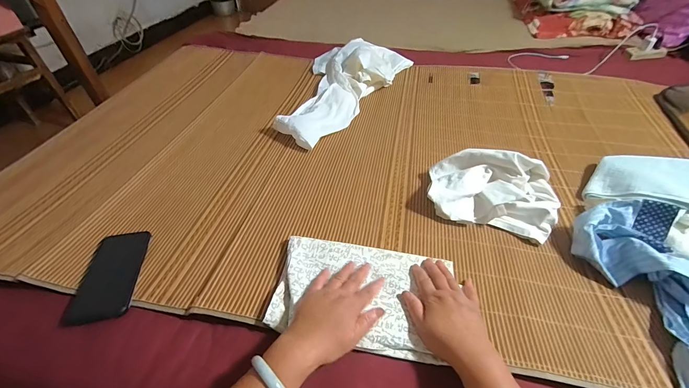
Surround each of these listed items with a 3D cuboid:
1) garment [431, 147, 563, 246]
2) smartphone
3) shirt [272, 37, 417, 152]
[{"bbox_3d":[0.295,-0.012,0.610,0.235,0.098,0.145,12,46,13],"label":"garment"},{"bbox_3d":[-0.380,0.128,0.502,0.093,0.011,0.158,-7,44,-7],"label":"smartphone"},{"bbox_3d":[-0.051,-0.361,0.968,0.301,0.080,0.592,23,48,22],"label":"shirt"}]

